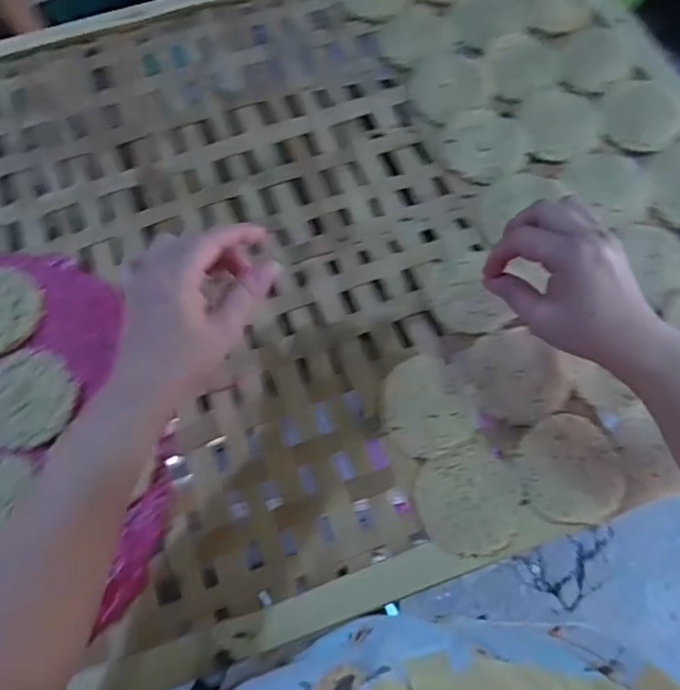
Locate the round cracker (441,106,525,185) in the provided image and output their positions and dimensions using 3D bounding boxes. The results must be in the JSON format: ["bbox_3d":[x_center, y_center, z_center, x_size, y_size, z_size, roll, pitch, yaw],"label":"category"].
[{"bbox_3d":[0.134,-0.188,0.515,0.076,0.009,0.076,0,72,0],"label":"round cracker"}]

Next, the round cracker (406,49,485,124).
[{"bbox_3d":[0.104,-0.255,0.538,0.073,0.009,0.075,0,72,0],"label":"round cracker"}]

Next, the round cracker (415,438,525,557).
[{"bbox_3d":[0.099,0.116,0.414,0.075,0.011,0.076,0,72,0],"label":"round cracker"}]

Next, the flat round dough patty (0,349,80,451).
[{"bbox_3d":[-0.253,0.043,0.442,0.084,0.005,0.076,40,77,12],"label":"flat round dough patty"}]

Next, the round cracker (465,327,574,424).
[{"bbox_3d":[0.143,0.024,0.438,0.074,0.010,0.074,0,72,0],"label":"round cracker"}]

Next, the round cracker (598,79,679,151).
[{"bbox_3d":[0.283,-0.216,0.512,0.075,0.014,0.065,13,73,4],"label":"round cracker"}]

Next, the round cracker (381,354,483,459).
[{"bbox_3d":[0.069,0.048,0.440,0.066,0.008,0.075,-25,74,-7],"label":"round cracker"}]

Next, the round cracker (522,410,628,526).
[{"bbox_3d":[0.176,0.092,0.415,0.072,0.008,0.078,0,72,0],"label":"round cracker"}]

